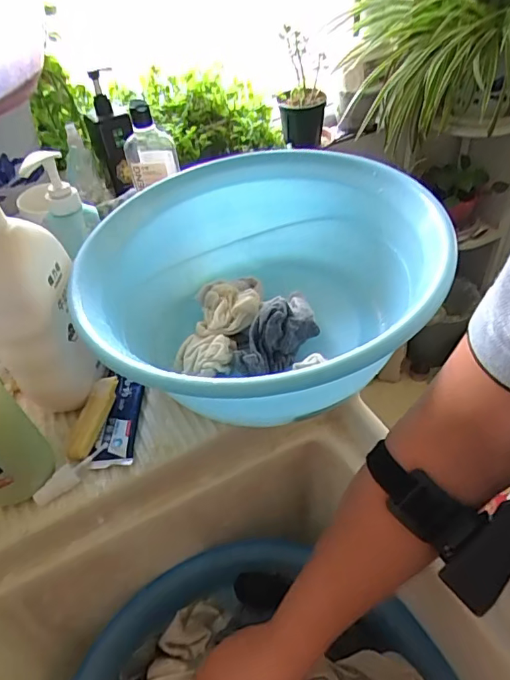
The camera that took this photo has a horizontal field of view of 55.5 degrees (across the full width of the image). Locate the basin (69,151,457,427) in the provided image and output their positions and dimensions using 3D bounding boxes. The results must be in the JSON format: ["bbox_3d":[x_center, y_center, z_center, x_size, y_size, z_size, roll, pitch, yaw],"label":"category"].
[{"bbox_3d":[0.004,-0.044,0.494,0.335,0.151,0.335,-3,43,3],"label":"basin"}]

